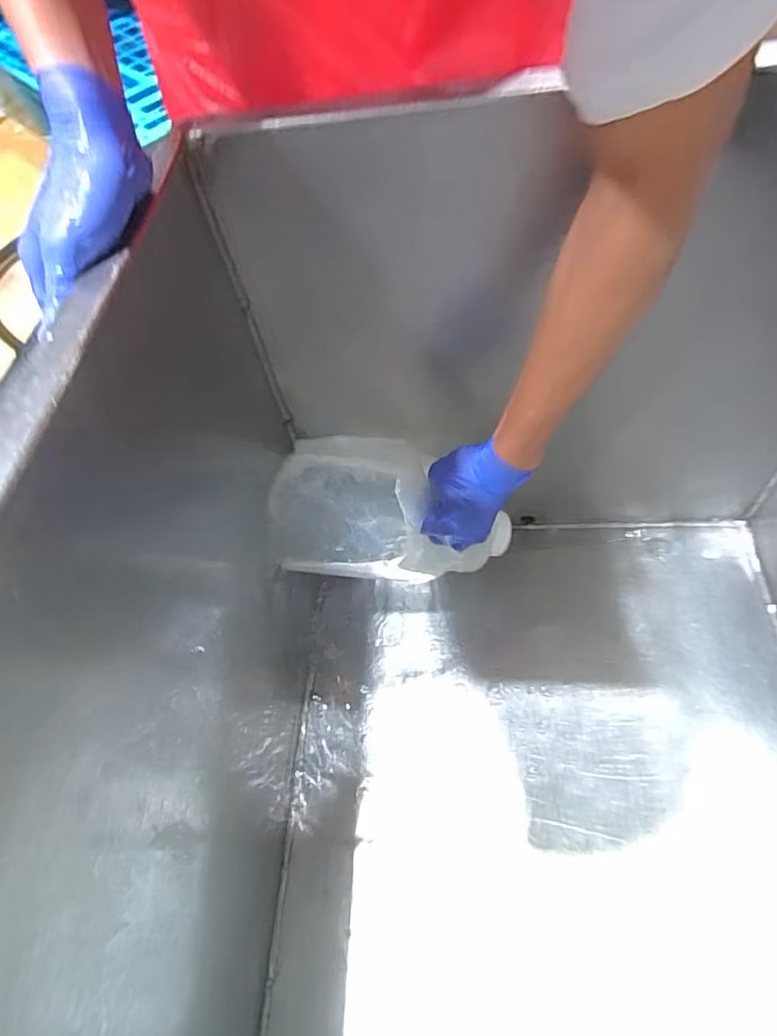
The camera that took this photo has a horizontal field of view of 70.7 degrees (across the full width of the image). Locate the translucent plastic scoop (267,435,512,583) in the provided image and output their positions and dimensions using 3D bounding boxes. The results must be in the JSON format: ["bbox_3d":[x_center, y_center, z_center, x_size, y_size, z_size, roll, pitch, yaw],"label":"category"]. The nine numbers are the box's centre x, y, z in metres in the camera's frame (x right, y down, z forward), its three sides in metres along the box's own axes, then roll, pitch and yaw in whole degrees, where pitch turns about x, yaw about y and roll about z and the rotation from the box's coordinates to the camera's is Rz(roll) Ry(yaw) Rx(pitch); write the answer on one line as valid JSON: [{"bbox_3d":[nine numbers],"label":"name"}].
[{"bbox_3d":[0.005,-0.010,0.622,0.262,0.119,0.148,2,62,5],"label":"translucent plastic scoop"}]

